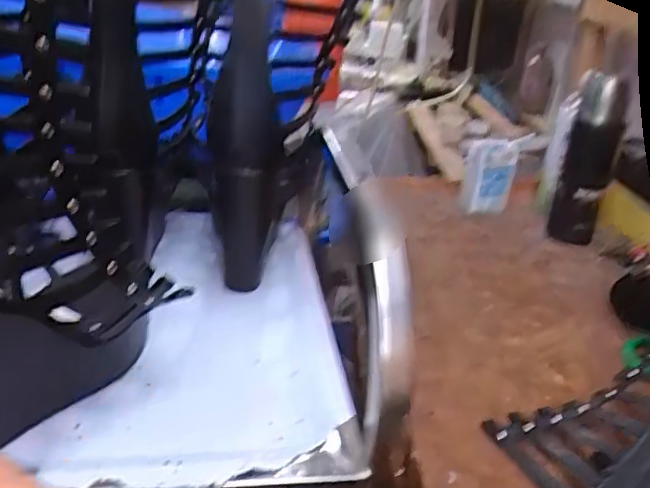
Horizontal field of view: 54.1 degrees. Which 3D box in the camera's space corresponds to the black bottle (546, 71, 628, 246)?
[{"bbox_3d":[0.358,-0.107,0.872,0.064,0.226,0.059,18,28,24],"label":"black bottle"}]

